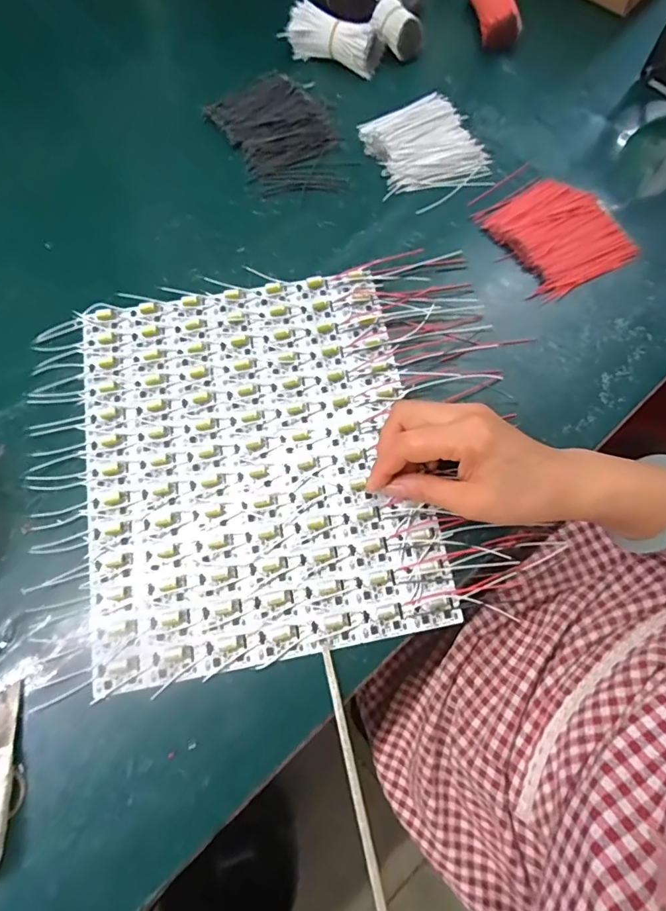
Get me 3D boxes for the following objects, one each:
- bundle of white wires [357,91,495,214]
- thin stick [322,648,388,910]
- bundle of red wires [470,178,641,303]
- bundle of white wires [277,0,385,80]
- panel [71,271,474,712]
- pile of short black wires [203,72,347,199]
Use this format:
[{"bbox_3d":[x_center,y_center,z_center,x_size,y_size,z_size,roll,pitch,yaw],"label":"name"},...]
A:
[{"bbox_3d":[0.088,-0.283,0.449,0.100,0.021,0.109,-21,72,-6],"label":"bundle of white wires"},{"bbox_3d":[0.014,0.200,0.289,0.007,0.006,0.159,-13,68,-3],"label":"thin stick"},{"bbox_3d":[0.193,-0.195,0.414,0.099,0.020,0.108,-27,73,-8],"label":"bundle of red wires"},{"bbox_3d":[0.000,-0.416,0.478,0.095,0.031,0.034,25,73,9],"label":"bundle of white wires"},{"bbox_3d":[-0.060,-0.001,0.357,0.240,0.010,0.286,-10,71,-2],"label":"panel"},{"bbox_3d":[-0.046,-0.300,0.457,0.098,0.016,0.147,-29,73,-9],"label":"pile of short black wires"}]

